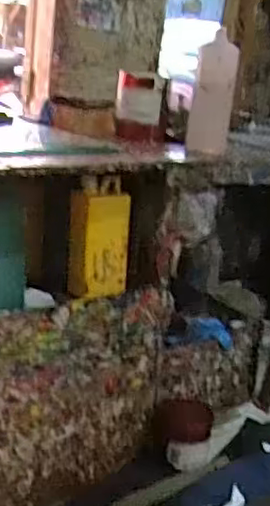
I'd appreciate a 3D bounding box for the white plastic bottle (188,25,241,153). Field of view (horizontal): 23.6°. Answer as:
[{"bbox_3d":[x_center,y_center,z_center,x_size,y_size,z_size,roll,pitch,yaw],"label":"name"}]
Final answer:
[{"bbox_3d":[0.151,-0.303,1.257,0.080,0.210,0.044,10,22,9],"label":"white plastic bottle"}]

